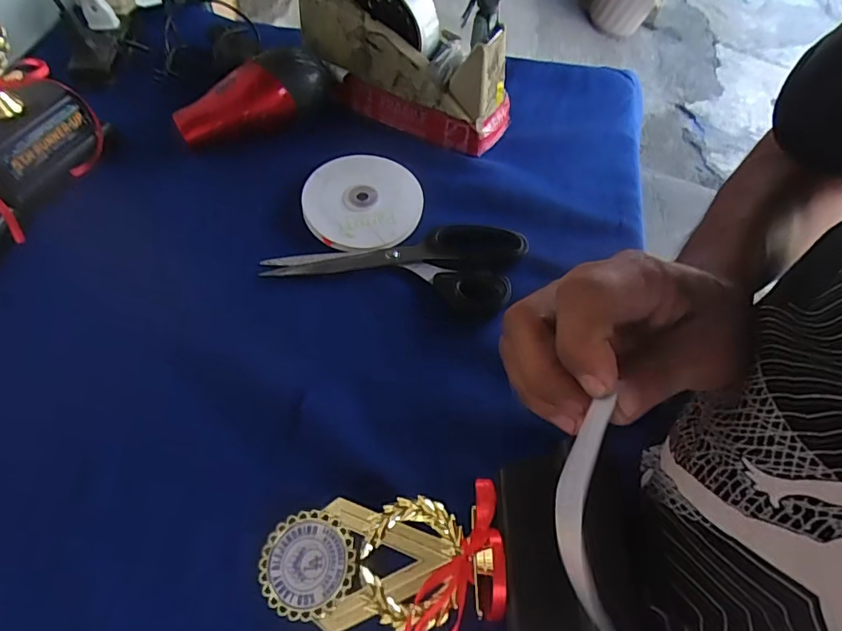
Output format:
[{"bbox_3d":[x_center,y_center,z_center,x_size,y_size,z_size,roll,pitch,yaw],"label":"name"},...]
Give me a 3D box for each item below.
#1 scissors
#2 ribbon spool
[{"bbox_3d":[-0.021,-0.049,0.435,0.217,0.016,0.083,5,59,1],"label":"scissors"},{"bbox_3d":[-0.053,-0.106,0.463,0.104,0.009,0.102,-3,59,-4],"label":"ribbon spool"}]

